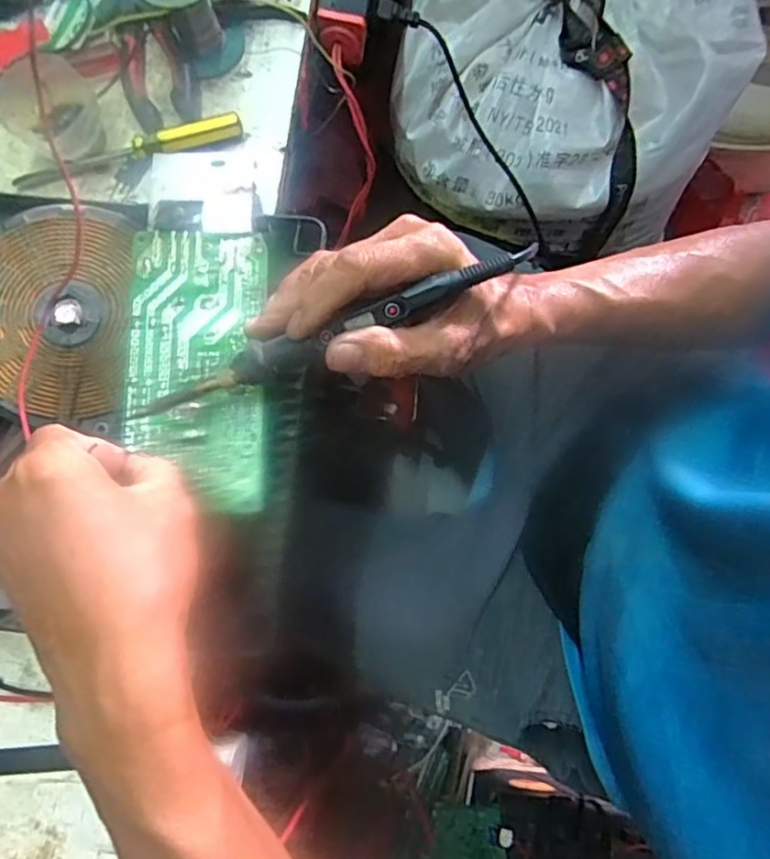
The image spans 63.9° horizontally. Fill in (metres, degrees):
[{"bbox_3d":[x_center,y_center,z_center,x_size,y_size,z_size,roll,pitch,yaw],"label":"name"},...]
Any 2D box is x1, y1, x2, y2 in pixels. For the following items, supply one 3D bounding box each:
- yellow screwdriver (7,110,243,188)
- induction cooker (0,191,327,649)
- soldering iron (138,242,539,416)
[{"bbox_3d":[-0.187,-0.200,0.444,0.168,0.016,0.021,-16,80,-2],"label":"yellow screwdriver"},{"bbox_3d":[-0.219,-0.017,0.388,0.327,0.061,0.265,6,80,2],"label":"induction cooker"},{"bbox_3d":[-0.026,-0.052,0.325,0.221,0.016,0.017,-22,80,4],"label":"soldering iron"}]

